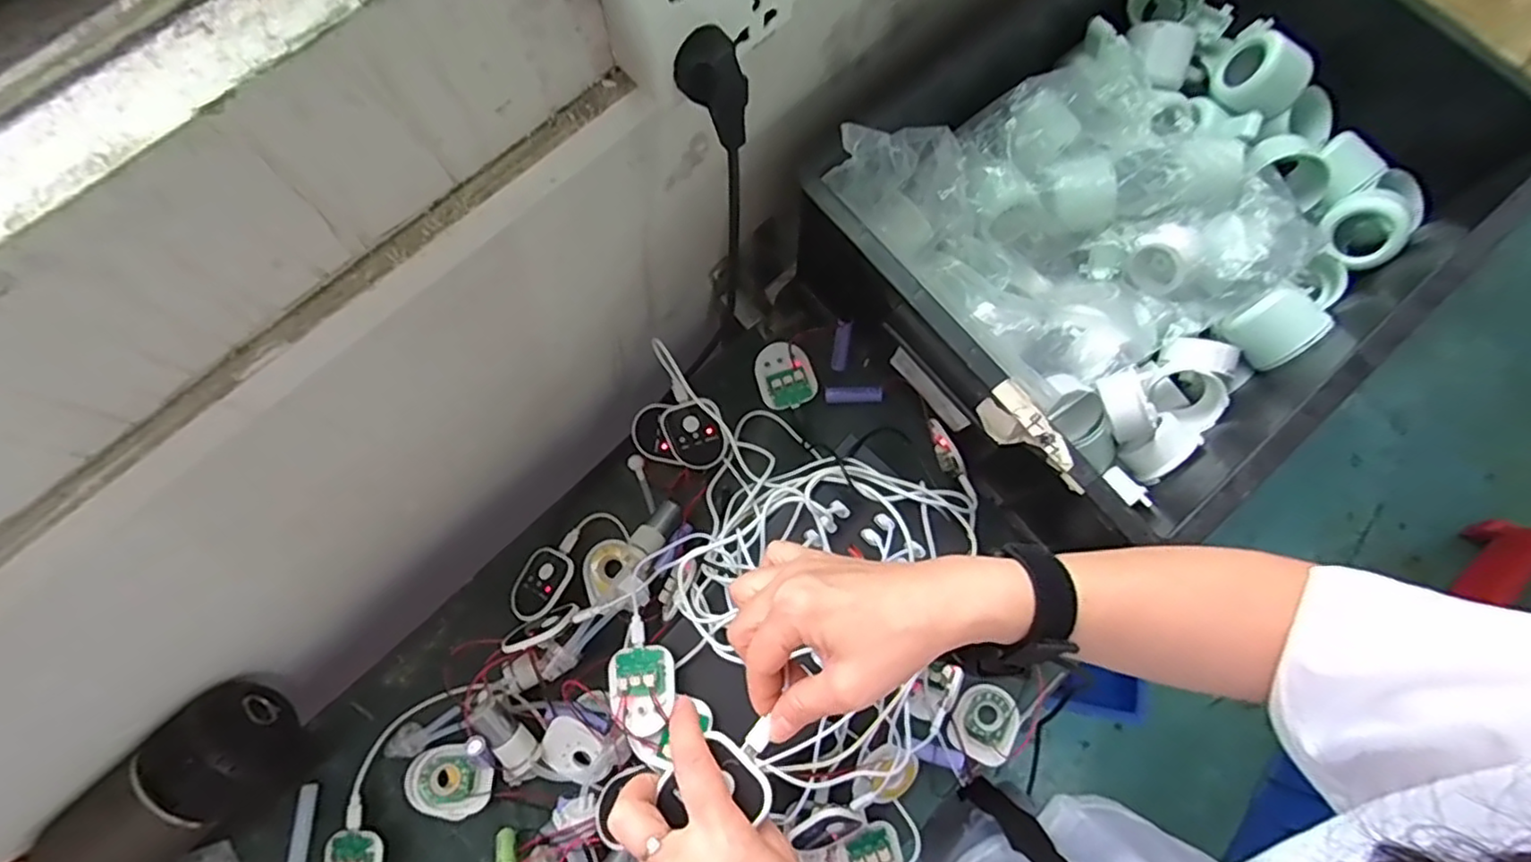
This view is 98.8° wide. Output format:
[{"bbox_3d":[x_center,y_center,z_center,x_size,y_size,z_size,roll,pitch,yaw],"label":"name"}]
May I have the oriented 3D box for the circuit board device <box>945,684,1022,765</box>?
[{"bbox_3d":[0.177,0.234,0.529,0.051,0.010,0.057,30,78,7],"label":"circuit board device"}]

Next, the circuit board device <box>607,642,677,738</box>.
[{"bbox_3d":[-0.085,0.180,0.461,0.046,0.017,0.057,-21,77,-5],"label":"circuit board device"}]

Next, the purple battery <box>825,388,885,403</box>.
[{"bbox_3d":[0.078,-0.032,0.579,0.050,0.013,0.012,1,76,0],"label":"purple battery"}]

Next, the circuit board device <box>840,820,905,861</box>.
[{"bbox_3d":[0.084,0.335,0.511,0.051,0.010,0.052,-33,78,-8],"label":"circuit board device"}]

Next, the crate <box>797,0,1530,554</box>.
[{"bbox_3d":[0.290,-0.169,0.508,0.443,0.148,0.344,-41,80,-10],"label":"crate"}]

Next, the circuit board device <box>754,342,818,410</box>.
[{"bbox_3d":[0.017,-0.048,0.577,0.049,0.015,0.057,-19,77,-5],"label":"circuit board device"}]

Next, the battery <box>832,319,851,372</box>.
[{"bbox_3d":[0.066,-0.075,0.571,0.013,0.049,0.011,5,41,1],"label":"battery"}]

